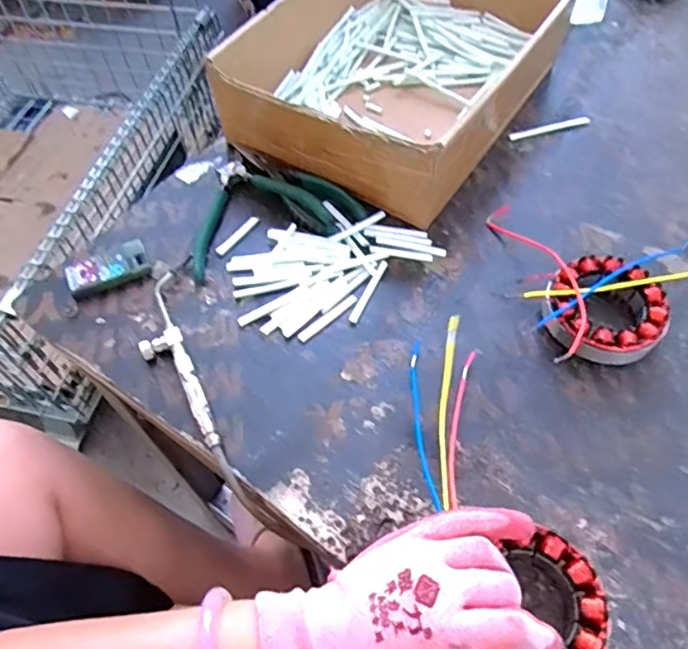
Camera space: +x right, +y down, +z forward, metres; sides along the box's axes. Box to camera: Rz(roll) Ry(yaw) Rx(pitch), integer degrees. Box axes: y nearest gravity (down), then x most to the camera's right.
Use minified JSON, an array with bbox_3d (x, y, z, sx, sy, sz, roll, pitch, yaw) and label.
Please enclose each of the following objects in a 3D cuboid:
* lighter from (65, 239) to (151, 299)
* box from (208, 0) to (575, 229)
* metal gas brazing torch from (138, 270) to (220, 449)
[{"bbox_3d":[-0.203,-0.048,0.486,0.067,0.013,0.037,-27,60,-15],"label":"lighter"},{"bbox_3d":[0.061,-0.268,0.580,0.241,0.089,0.333,28,61,18],"label":"box"},{"bbox_3d":[-0.133,0.024,0.432,0.036,0.014,0.166,-19,58,-11],"label":"metal gas brazing torch"}]

